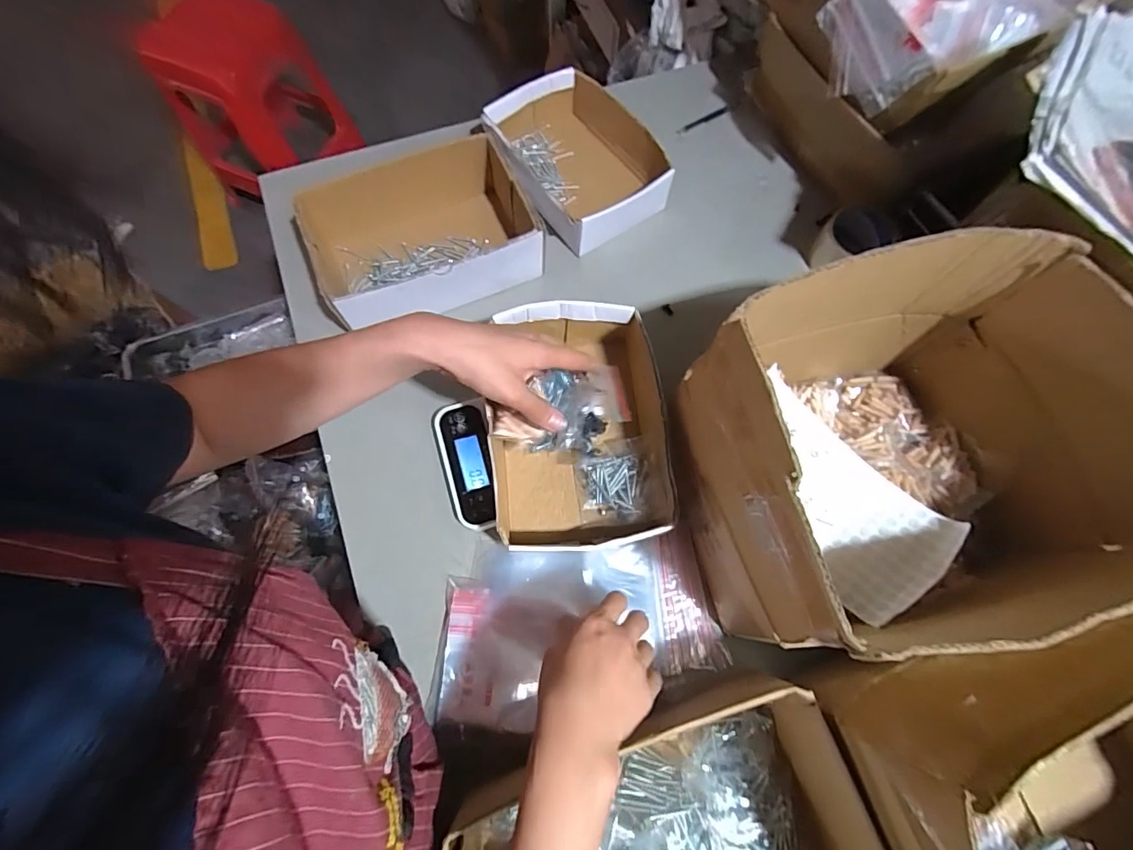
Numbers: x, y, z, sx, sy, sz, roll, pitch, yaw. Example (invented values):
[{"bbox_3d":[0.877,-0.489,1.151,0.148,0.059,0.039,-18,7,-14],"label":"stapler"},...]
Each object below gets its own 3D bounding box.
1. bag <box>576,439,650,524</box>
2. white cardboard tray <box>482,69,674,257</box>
[{"bbox_3d":[0.046,0.056,0.502,0.073,0.016,0.083,4,71,1],"label":"bag"},{"bbox_3d":[0.011,-0.358,0.657,0.201,0.071,0.247,-27,73,-9],"label":"white cardboard tray"}]

